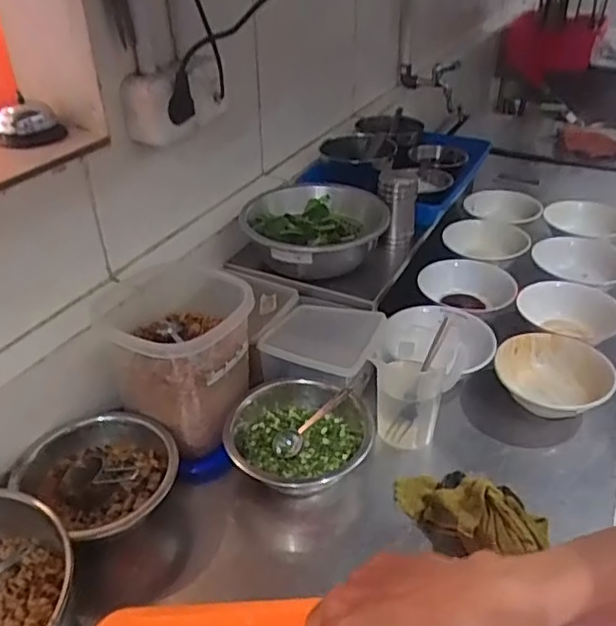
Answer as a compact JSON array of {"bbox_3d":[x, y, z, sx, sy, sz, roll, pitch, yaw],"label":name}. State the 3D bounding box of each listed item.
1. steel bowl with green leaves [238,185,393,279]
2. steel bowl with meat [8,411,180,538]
[{"bbox_3d":[0.010,-0.124,0.904,0.201,0.077,0.203,0,34,0],"label":"steel bowl with green leaves"},{"bbox_3d":[-0.227,0.172,0.662,0.148,0.061,0.137,0,34,0],"label":"steel bowl with meat"}]

